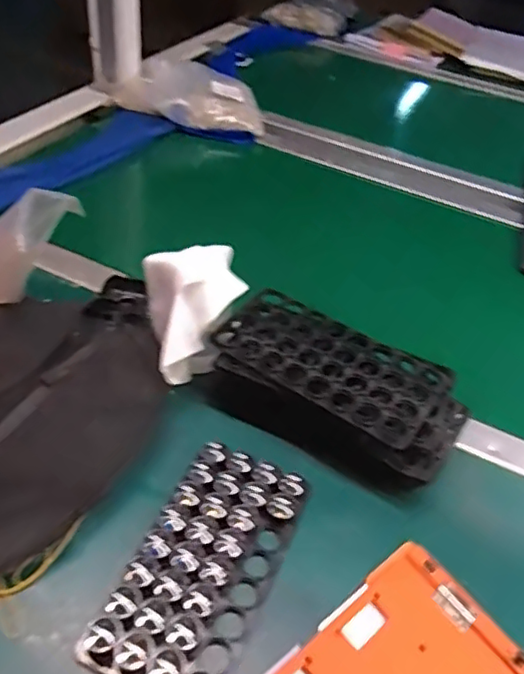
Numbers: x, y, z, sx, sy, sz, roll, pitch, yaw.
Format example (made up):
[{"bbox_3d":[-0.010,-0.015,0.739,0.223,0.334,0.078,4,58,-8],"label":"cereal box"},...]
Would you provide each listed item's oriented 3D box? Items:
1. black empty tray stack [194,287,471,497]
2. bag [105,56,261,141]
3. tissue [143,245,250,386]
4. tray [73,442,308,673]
[{"bbox_3d":[0.058,0.044,0.546,0.217,0.053,0.123,27,47,20],"label":"black empty tray stack"},{"bbox_3d":[-0.120,-0.415,1.032,0.257,0.054,0.188,7,43,1],"label":"bag"},{"bbox_3d":[-0.058,-0.021,0.560,0.085,0.101,0.090,-8,45,-15],"label":"tissue"},{"bbox_3d":[-0.039,0.166,0.444,0.096,0.026,0.184,19,45,14],"label":"tray"}]

